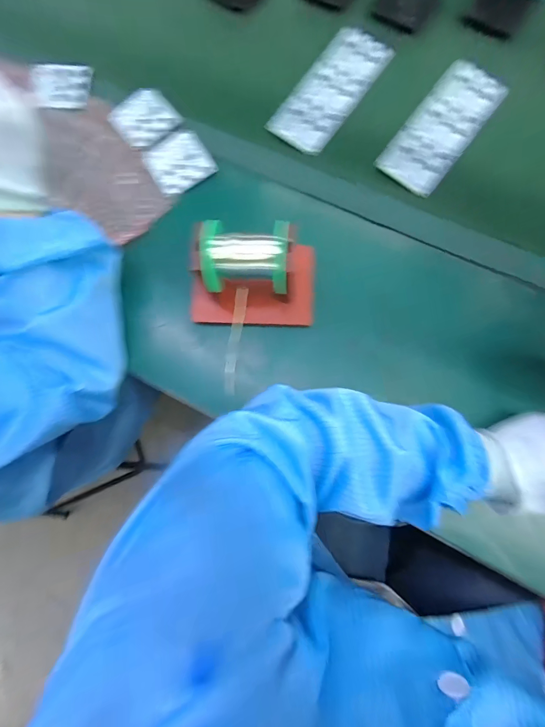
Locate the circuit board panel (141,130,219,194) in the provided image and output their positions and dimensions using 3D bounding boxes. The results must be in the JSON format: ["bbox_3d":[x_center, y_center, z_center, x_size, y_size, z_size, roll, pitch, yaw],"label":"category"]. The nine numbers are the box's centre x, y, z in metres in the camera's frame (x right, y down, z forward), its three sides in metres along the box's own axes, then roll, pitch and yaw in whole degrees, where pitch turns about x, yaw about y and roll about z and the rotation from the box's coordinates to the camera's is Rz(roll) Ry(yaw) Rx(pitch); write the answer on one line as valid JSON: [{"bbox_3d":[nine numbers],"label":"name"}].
[{"bbox_3d":[-0.124,-0.267,0.427,0.076,0.006,0.083,-31,78,-6],"label":"circuit board panel"}]

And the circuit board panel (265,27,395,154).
[{"bbox_3d":[0.082,-0.386,0.455,0.088,0.004,0.217,32,79,8],"label":"circuit board panel"}]

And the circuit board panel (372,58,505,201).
[{"bbox_3d":[0.227,-0.320,0.435,0.084,0.005,0.217,36,80,8],"label":"circuit board panel"}]

